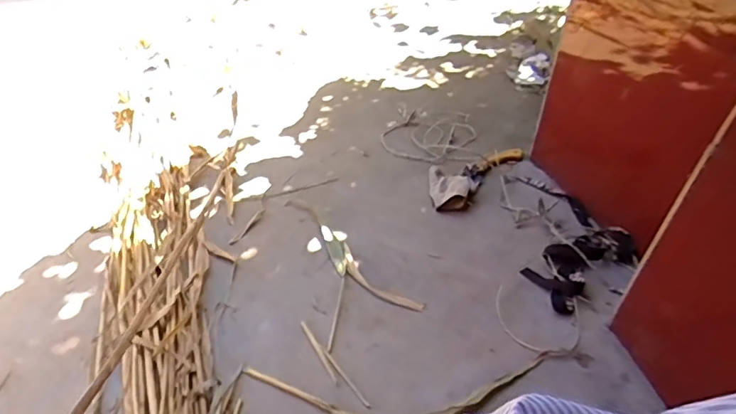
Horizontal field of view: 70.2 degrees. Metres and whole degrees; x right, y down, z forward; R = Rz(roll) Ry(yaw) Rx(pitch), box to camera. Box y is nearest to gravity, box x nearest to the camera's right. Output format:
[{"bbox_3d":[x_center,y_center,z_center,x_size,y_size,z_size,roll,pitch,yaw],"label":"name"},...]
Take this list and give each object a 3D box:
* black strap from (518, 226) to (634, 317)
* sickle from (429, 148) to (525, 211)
[{"bbox_3d":[0.495,0.129,1.232,0.284,0.041,0.154,-30,53,-24],"label":"black strap"},{"bbox_3d":[0.295,-0.115,1.545,0.176,0.055,0.365,33,56,29],"label":"sickle"}]

